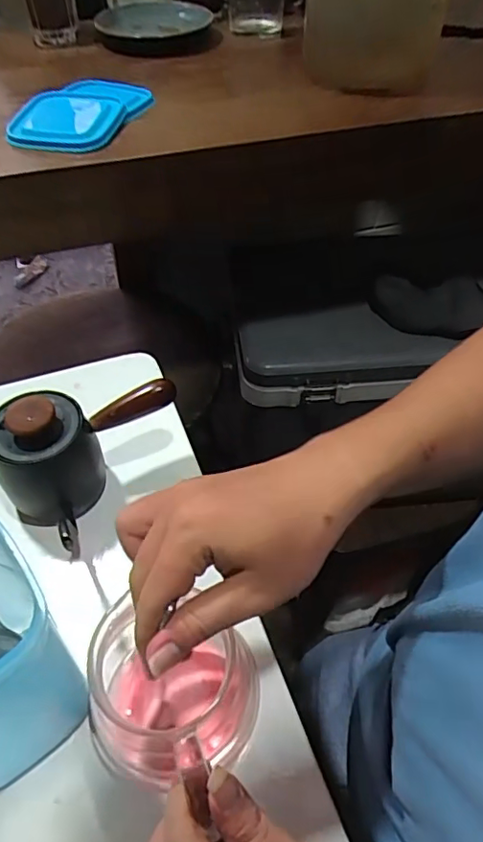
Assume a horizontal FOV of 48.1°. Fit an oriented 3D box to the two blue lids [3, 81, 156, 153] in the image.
[{"bbox_3d":[-0.154,-0.294,0.518,0.089,0.021,0.137,20,52,16],"label":"two blue lids"}]

